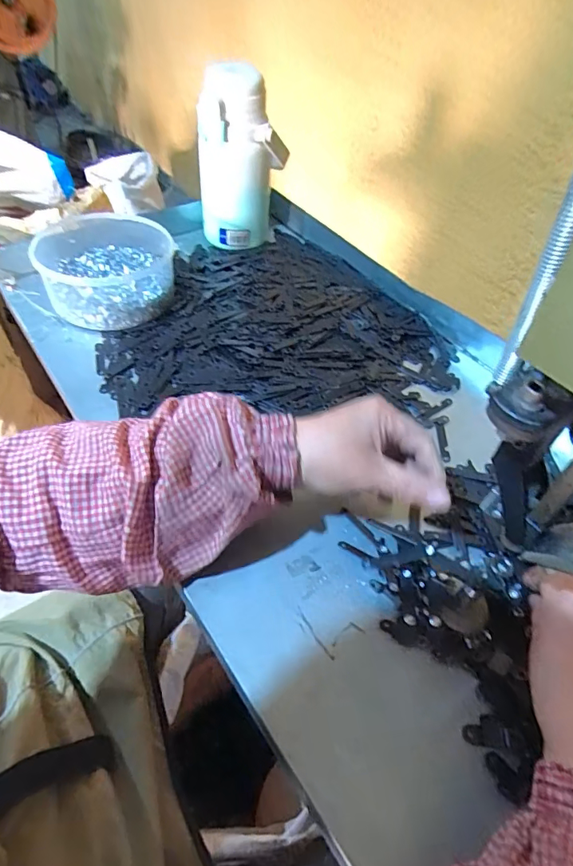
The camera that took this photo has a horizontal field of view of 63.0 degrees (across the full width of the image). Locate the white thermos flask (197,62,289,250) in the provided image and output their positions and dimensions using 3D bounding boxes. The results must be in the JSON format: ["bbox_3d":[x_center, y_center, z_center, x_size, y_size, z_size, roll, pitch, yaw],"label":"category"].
[{"bbox_3d":[-0.062,-0.360,0.622,0.105,0.203,0.101,-5,51,-9],"label":"white thermos flask"}]

